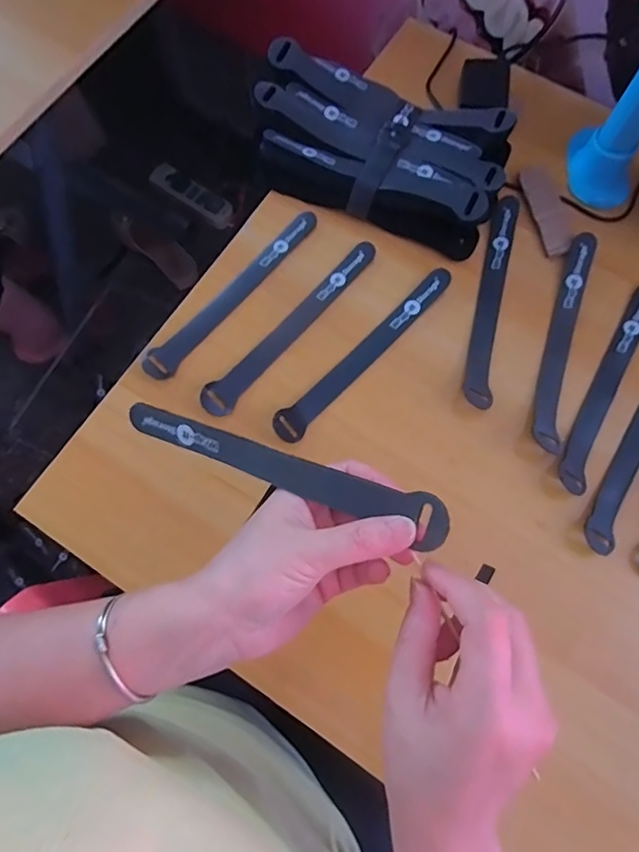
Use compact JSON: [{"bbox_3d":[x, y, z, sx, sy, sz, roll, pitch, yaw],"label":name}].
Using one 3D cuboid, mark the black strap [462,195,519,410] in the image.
[{"bbox_3d":[0.143,-0.109,0.416,0.023,0.016,0.200,12,75,4],"label":"black strap"}]

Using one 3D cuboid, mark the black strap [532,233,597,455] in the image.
[{"bbox_3d":[0.195,-0.072,0.400,0.023,0.018,0.192,16,75,5],"label":"black strap"}]

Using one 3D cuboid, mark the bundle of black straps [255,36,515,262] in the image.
[{"bbox_3d":[0.049,-0.238,0.433,0.219,0.046,0.127,24,76,7],"label":"bundle of black straps"}]

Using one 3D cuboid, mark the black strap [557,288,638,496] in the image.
[{"bbox_3d":[0.228,-0.036,0.393,0.023,0.012,0.194,28,77,8],"label":"black strap"}]

